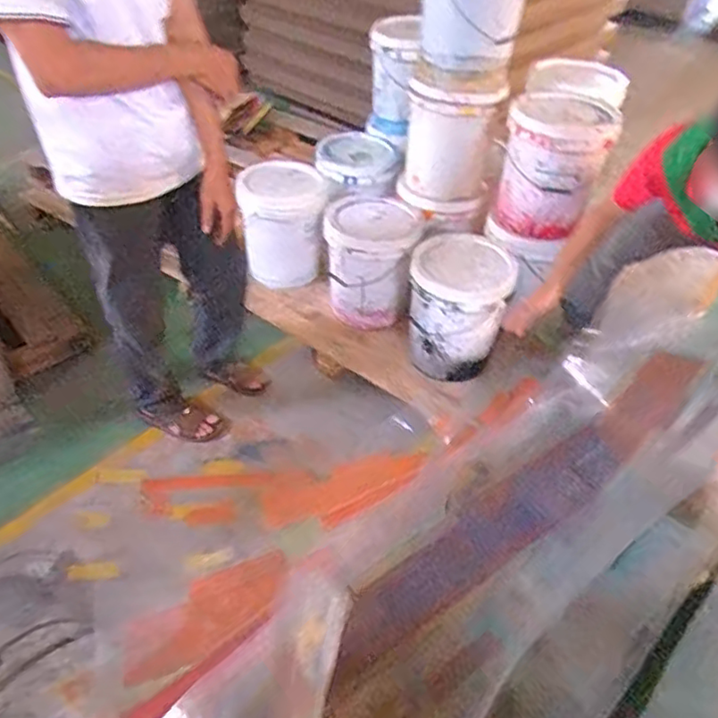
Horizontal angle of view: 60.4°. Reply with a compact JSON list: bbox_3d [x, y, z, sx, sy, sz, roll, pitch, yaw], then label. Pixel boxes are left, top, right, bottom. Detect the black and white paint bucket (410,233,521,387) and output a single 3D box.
[{"bbox_3d":[0.290,-0.159,1.850,0.276,0.405,0.272,2,42,-2],"label":"black and white paint bucket"}]

